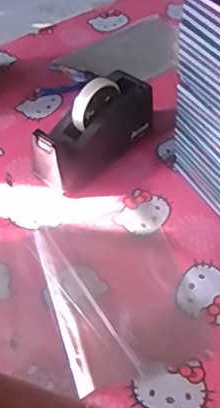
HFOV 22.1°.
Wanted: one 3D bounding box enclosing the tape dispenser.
[{"bbox_3d":[-0.020,-0.115,0.843,0.080,0.119,0.199,30,56,28],"label":"tape dispenser"}]

